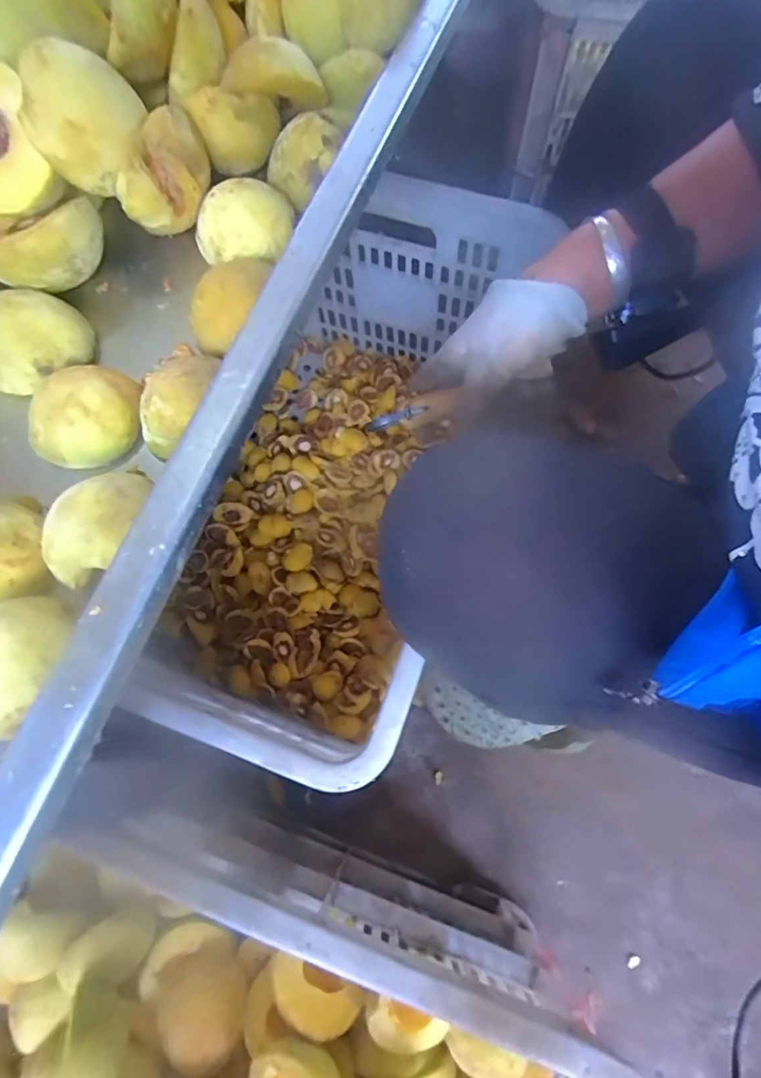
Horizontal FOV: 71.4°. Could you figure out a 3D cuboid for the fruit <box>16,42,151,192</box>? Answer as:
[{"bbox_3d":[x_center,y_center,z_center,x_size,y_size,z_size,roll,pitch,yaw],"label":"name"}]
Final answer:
[{"bbox_3d":[-0.156,-0.225,0.281,0.059,0.052,0.045,-19,71,-5],"label":"fruit"}]

